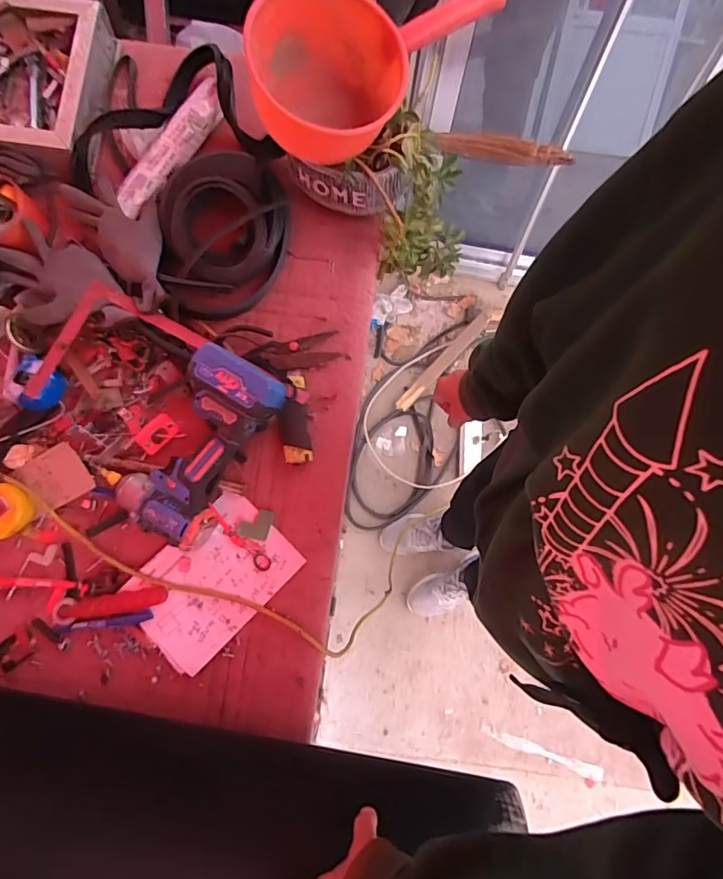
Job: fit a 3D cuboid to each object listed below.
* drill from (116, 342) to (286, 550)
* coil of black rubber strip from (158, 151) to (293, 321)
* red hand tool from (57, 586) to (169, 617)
[{"bbox_3d":[-0.202,0.005,0.650,0.117,0.070,0.239,32,97,6],"label":"drill"},{"bbox_3d":[-0.194,-0.292,0.706,0.176,0.083,0.219,-6,77,-3],"label":"coil of black rubber strip"},{"bbox_3d":[-0.328,0.215,0.660,0.139,0.010,0.027,-6,77,-3],"label":"red hand tool"}]

